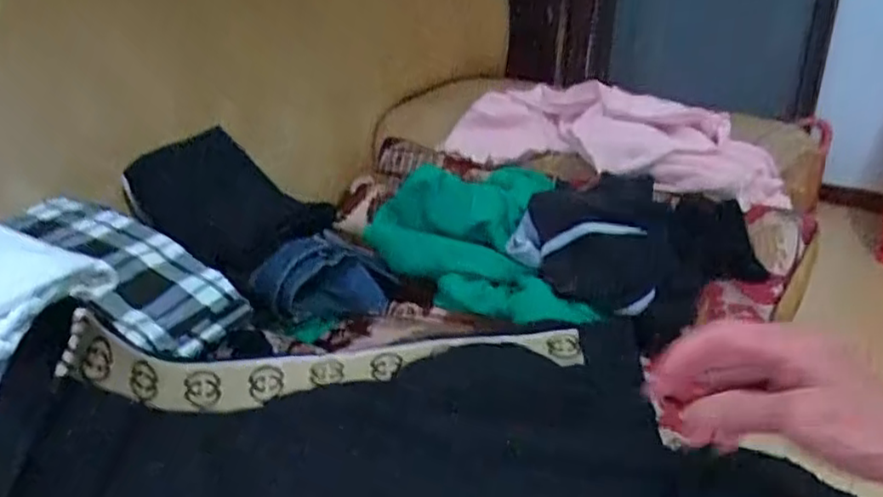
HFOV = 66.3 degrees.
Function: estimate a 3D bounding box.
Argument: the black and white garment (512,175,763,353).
[{"bbox_3d":[0.208,-0.003,0.709,0.173,0.082,0.240,21,30,40],"label":"black and white garment"}]

